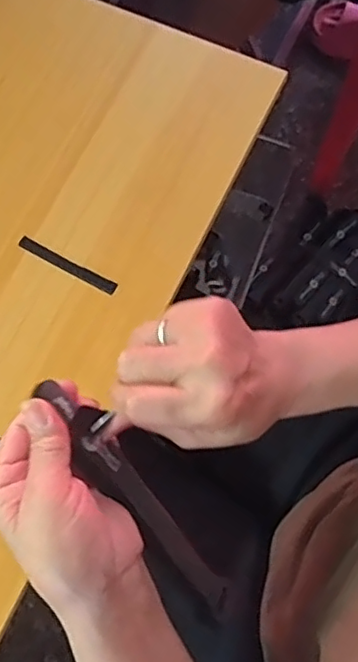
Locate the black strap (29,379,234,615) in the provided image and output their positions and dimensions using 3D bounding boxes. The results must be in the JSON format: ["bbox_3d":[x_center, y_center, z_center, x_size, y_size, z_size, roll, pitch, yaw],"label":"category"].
[{"bbox_3d":[-0.021,0.102,0.366,0.018,0.014,0.191,-37,109,-9],"label":"black strap"}]

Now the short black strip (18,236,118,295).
[{"bbox_3d":[-0.085,-0.051,0.458,0.083,0.004,0.010,28,77,8],"label":"short black strip"}]

